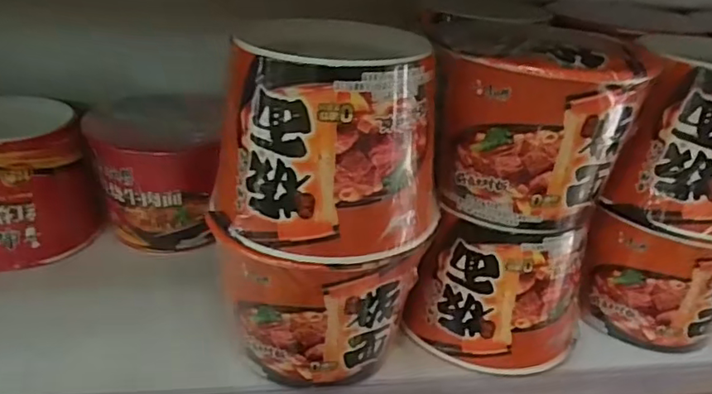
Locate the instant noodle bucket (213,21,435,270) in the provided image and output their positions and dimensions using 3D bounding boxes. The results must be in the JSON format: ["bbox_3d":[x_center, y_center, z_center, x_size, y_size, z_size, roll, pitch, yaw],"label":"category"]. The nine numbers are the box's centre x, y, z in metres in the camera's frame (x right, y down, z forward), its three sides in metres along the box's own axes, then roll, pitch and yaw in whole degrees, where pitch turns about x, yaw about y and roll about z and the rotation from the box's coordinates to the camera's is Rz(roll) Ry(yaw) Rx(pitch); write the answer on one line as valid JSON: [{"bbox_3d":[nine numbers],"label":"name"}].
[{"bbox_3d":[-0.008,-0.034,0.336,0.107,0.114,0.108,4,28,-2],"label":"instant noodle bucket"}]

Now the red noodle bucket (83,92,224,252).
[{"bbox_3d":[-0.171,-0.022,0.505,0.103,0.111,0.092,0,28,-11],"label":"red noodle bucket"}]

